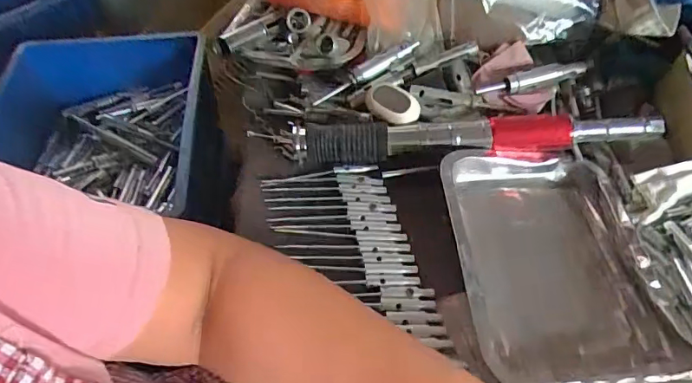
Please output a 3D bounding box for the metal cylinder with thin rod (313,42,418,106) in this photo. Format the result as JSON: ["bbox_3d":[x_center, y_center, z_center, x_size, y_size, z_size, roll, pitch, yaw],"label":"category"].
[{"bbox_3d":[0.025,-0.142,0.573,0.140,0.018,0.018,-33,55,-7],"label":"metal cylinder with thin rod"}]

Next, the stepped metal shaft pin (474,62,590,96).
[{"bbox_3d":[0.223,-0.131,0.570,0.141,0.018,0.021,-12,51,-11],"label":"stepped metal shaft pin"}]

